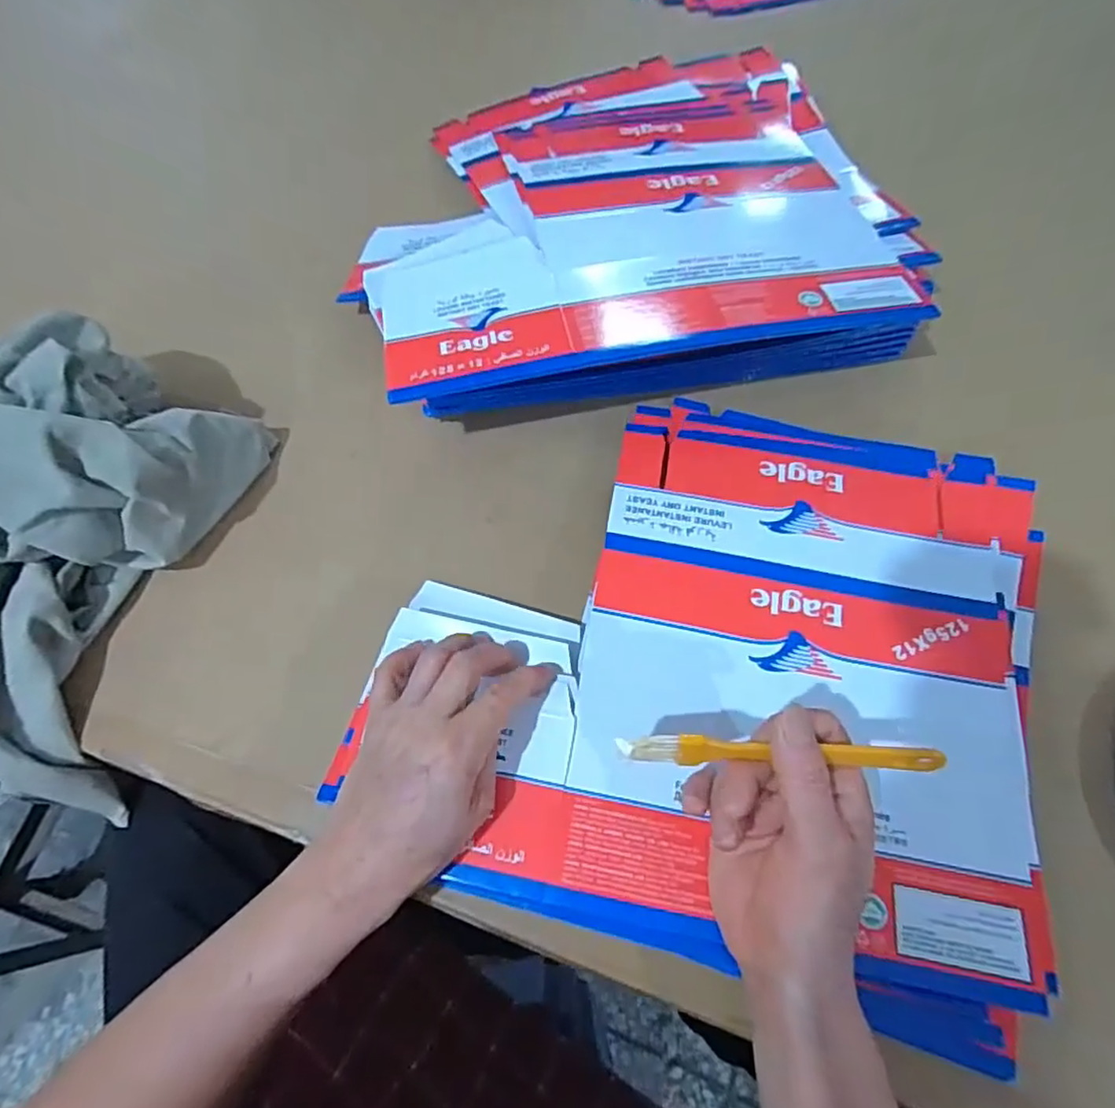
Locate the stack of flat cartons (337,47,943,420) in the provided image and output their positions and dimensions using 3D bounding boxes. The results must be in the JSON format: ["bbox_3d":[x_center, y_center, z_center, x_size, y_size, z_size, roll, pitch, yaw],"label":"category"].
[{"bbox_3d":[0.047,-0.281,0.478,0.399,0.067,0.431,-3,66,-2],"label":"stack of flat cartons"}]

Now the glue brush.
[{"bbox_3d":[0.097,0.090,0.279,0.138,0.013,0.011,1,66,4],"label":"glue brush"}]

